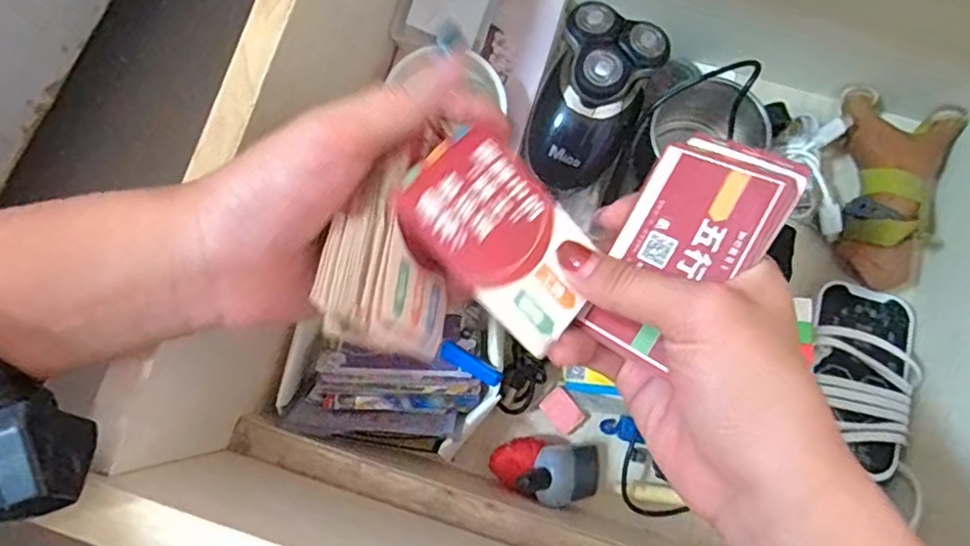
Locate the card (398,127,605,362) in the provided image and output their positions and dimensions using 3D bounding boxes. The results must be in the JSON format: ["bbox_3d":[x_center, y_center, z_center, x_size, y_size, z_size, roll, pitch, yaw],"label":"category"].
[{"bbox_3d":[0.007,-0.013,0.231,0.077,0.004,0.054,42,67,-11],"label":"card"}]

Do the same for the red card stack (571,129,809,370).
[{"bbox_3d":[0.073,-0.009,0.232,0.052,0.007,0.087,35,94,38],"label":"red card stack"}]

